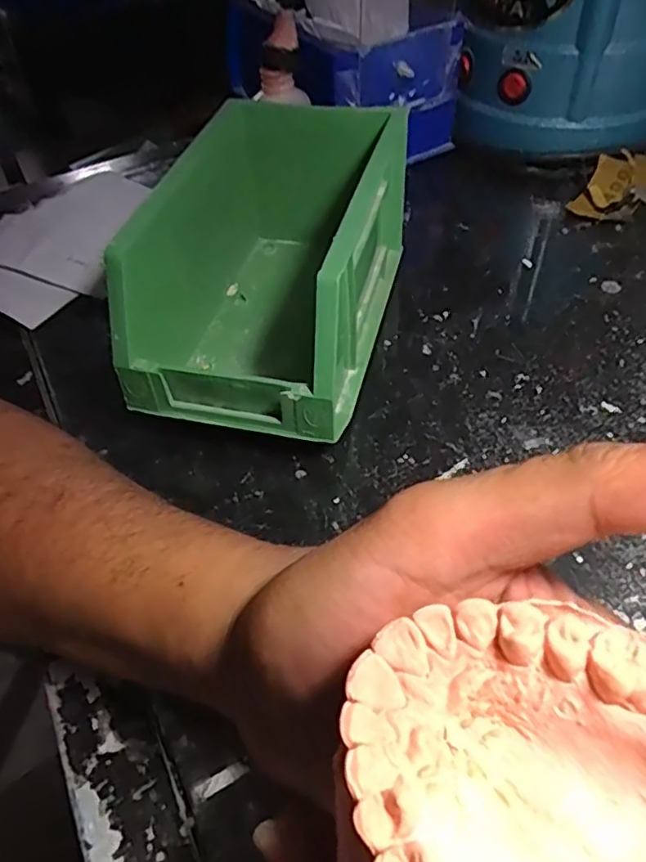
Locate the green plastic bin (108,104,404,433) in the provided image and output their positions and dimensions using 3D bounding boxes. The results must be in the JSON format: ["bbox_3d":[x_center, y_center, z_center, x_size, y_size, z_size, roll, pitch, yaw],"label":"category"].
[{"bbox_3d":[-0.020,-0.086,0.307,0.098,0.087,0.178,11,52,13],"label":"green plastic bin"}]

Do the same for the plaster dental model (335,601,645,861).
[{"bbox_3d":[0.031,0.060,0.099,0.060,0.021,0.068,29,58,25],"label":"plaster dental model"}]

